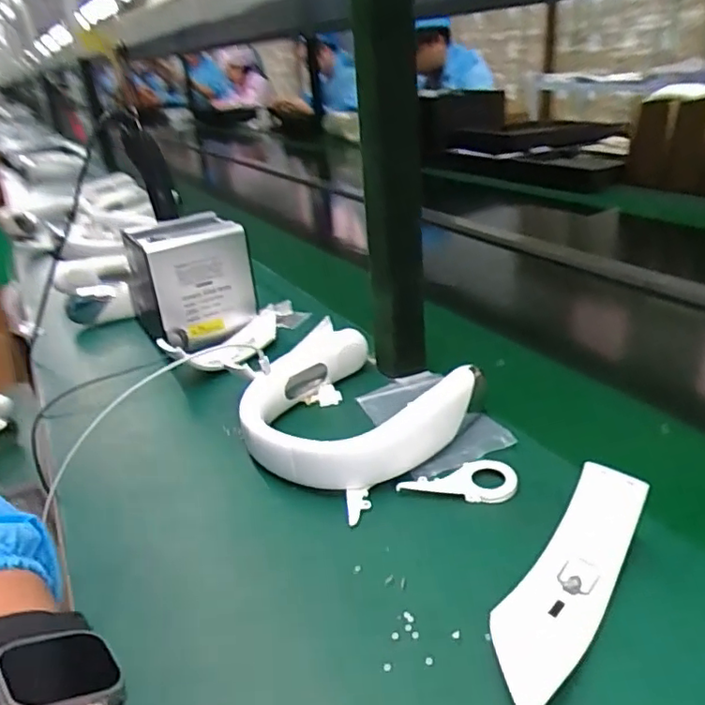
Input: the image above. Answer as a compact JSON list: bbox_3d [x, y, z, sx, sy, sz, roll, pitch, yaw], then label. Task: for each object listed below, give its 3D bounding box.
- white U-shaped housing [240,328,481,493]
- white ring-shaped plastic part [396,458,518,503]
[{"bbox_3d":[-0.004,0.047,0.559,0.200,0.053,0.188,19,36,40],"label":"white U-shaped housing"},{"bbox_3d":[0.085,0.104,0.485,0.094,0.005,0.044,-5,27,1],"label":"white ring-shaped plastic part"}]

